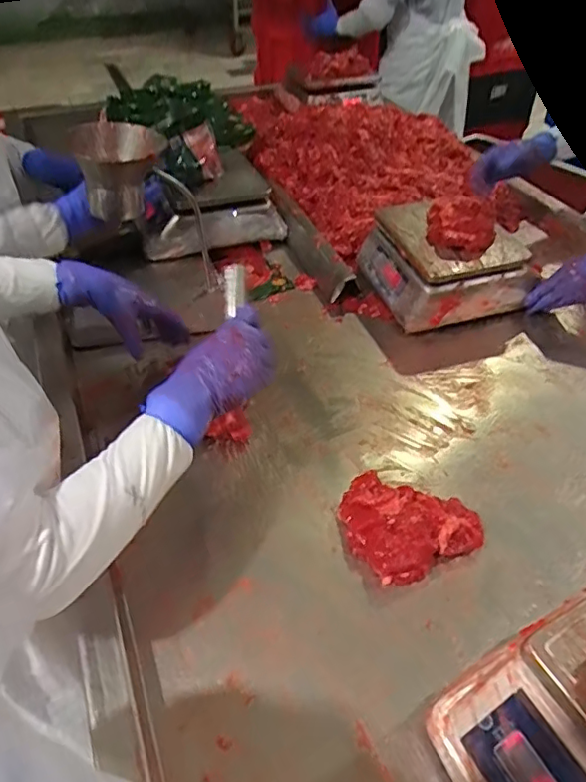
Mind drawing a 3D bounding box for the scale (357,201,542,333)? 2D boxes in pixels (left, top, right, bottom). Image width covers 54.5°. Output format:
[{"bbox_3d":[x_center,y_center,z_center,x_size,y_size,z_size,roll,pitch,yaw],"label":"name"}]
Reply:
[{"bbox_3d":[0.261,-0.225,0.977,0.240,0.112,0.226,-14,45,-12],"label":"scale"}]

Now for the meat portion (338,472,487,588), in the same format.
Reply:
[{"bbox_3d":[0.130,0.140,0.656,0.146,0.039,0.129,-21,47,-19],"label":"meat portion"}]

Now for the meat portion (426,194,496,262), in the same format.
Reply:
[{"bbox_3d":[0.268,-0.263,0.905,0.105,0.066,0.103,10,45,12],"label":"meat portion"}]

